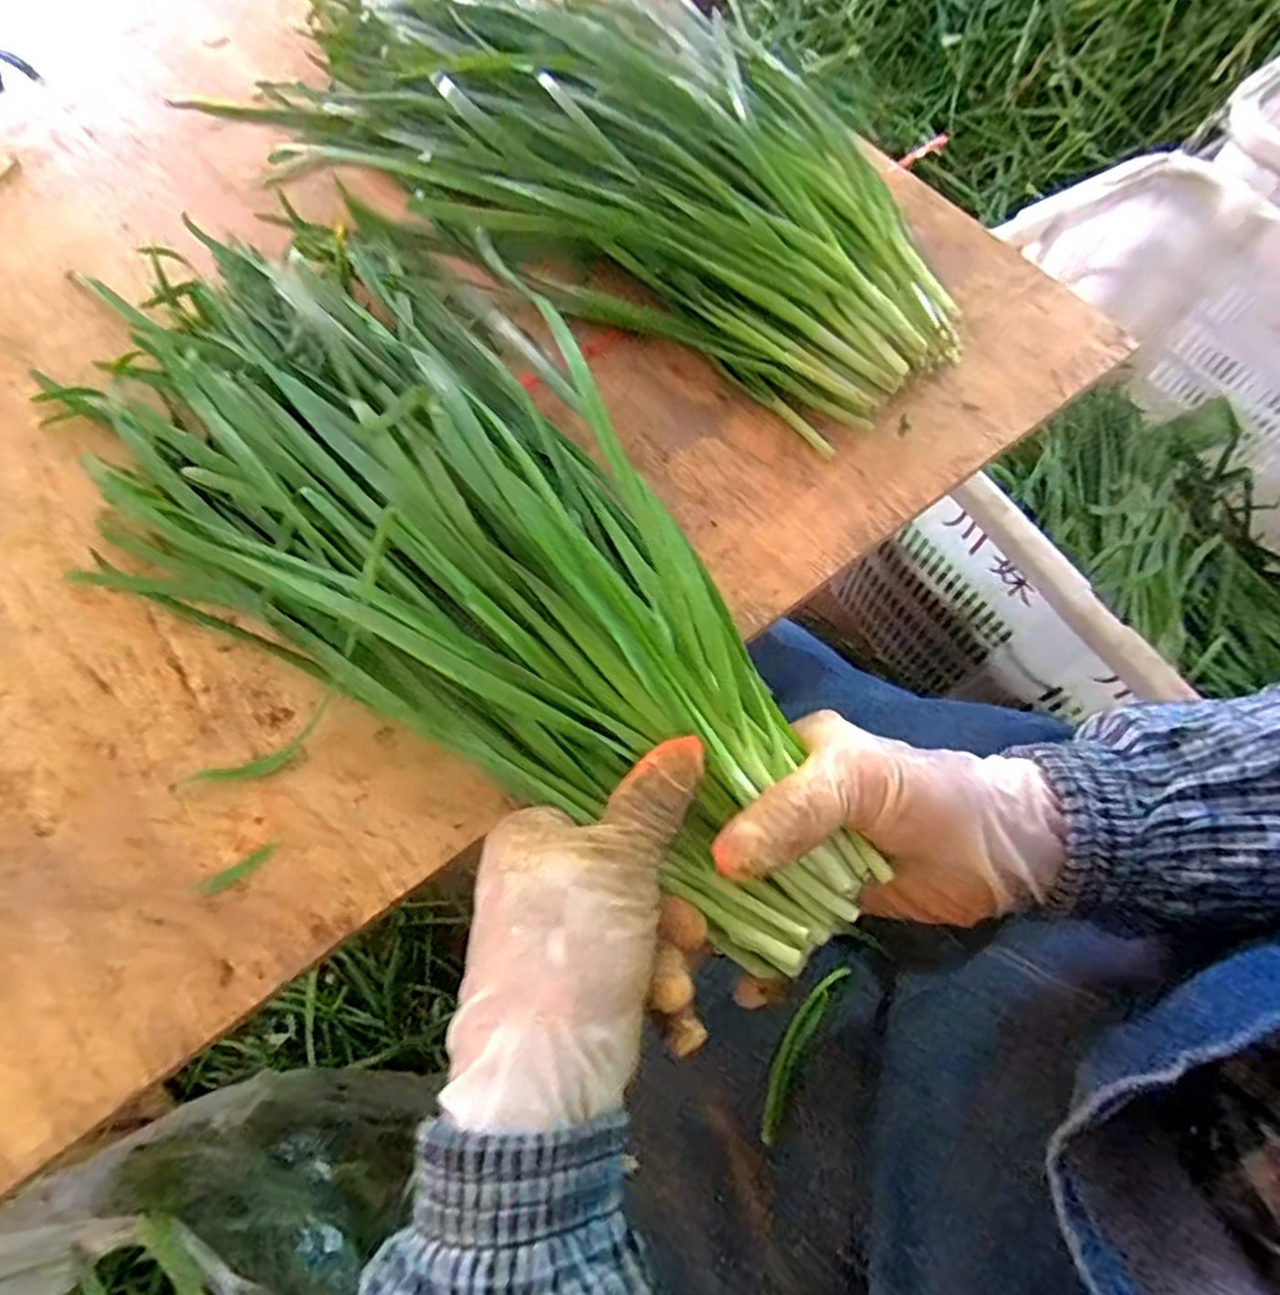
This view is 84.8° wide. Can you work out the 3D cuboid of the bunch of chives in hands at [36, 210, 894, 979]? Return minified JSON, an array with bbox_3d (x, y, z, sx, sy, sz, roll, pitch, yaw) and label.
[{"bbox_3d":[-0.093,-0.060,0.305,0.204,0.061,0.453,-41,67,-16],"label":"bunch of chives in hands"}]

